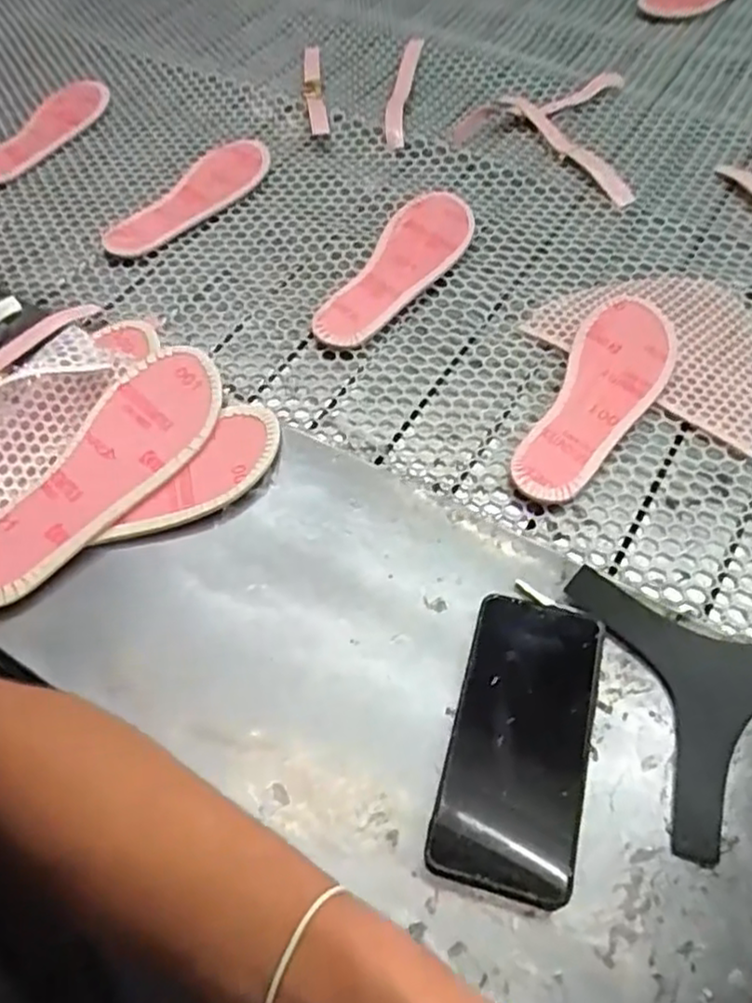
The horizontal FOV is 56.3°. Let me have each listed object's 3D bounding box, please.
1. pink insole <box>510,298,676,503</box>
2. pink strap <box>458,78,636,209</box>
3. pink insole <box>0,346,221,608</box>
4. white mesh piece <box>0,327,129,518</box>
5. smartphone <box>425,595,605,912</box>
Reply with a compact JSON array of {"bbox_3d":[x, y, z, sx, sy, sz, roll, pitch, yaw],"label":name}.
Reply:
[{"bbox_3d":[0.183,-0.088,0.566,0.078,0.014,0.225,24,62,17],"label":"pink insole"},{"bbox_3d":[0.185,-0.414,0.787,0.186,0.026,0.244,6,58,6],"label":"pink strap"},{"bbox_3d":[-0.199,-0.020,0.513,0.081,0.013,0.239,33,68,7],"label":"pink insole"},{"bbox_3d":[-0.267,-0.050,0.521,0.080,0.021,0.187,35,70,7],"label":"white mesh piece"},{"bbox_3d":[0.084,0.133,0.405,0.076,0.011,0.165,13,59,11],"label":"smartphone"}]

